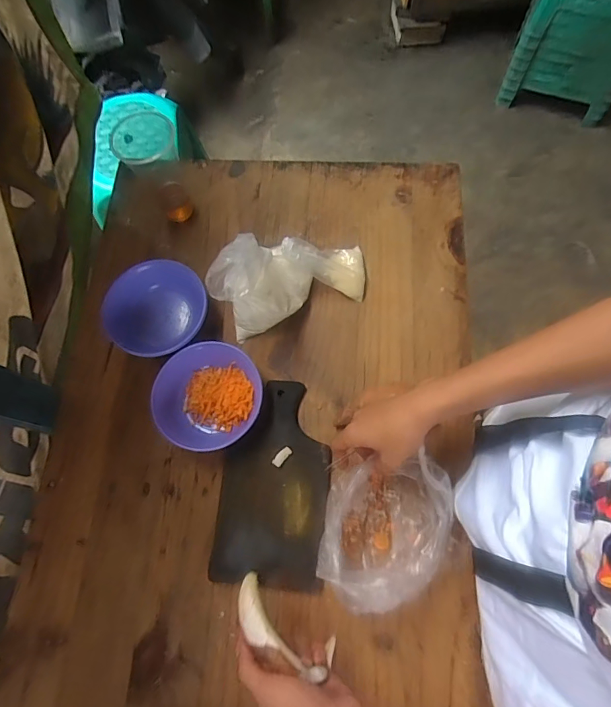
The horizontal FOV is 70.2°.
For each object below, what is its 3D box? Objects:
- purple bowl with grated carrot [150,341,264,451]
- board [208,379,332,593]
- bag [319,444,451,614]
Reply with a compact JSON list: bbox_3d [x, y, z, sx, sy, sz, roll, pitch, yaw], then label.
[{"bbox_3d":[-0.133,0.060,0.600,0.141,0.050,0.140,0,74,0],"label":"purple bowl with grated carrot"},{"bbox_3d":[-0.039,0.163,0.570,0.134,0.016,0.255,5,71,0],"label":"board"},{"bbox_3d":[0.093,0.200,0.526,0.136,0.086,0.174,42,78,11],"label":"bag"}]

